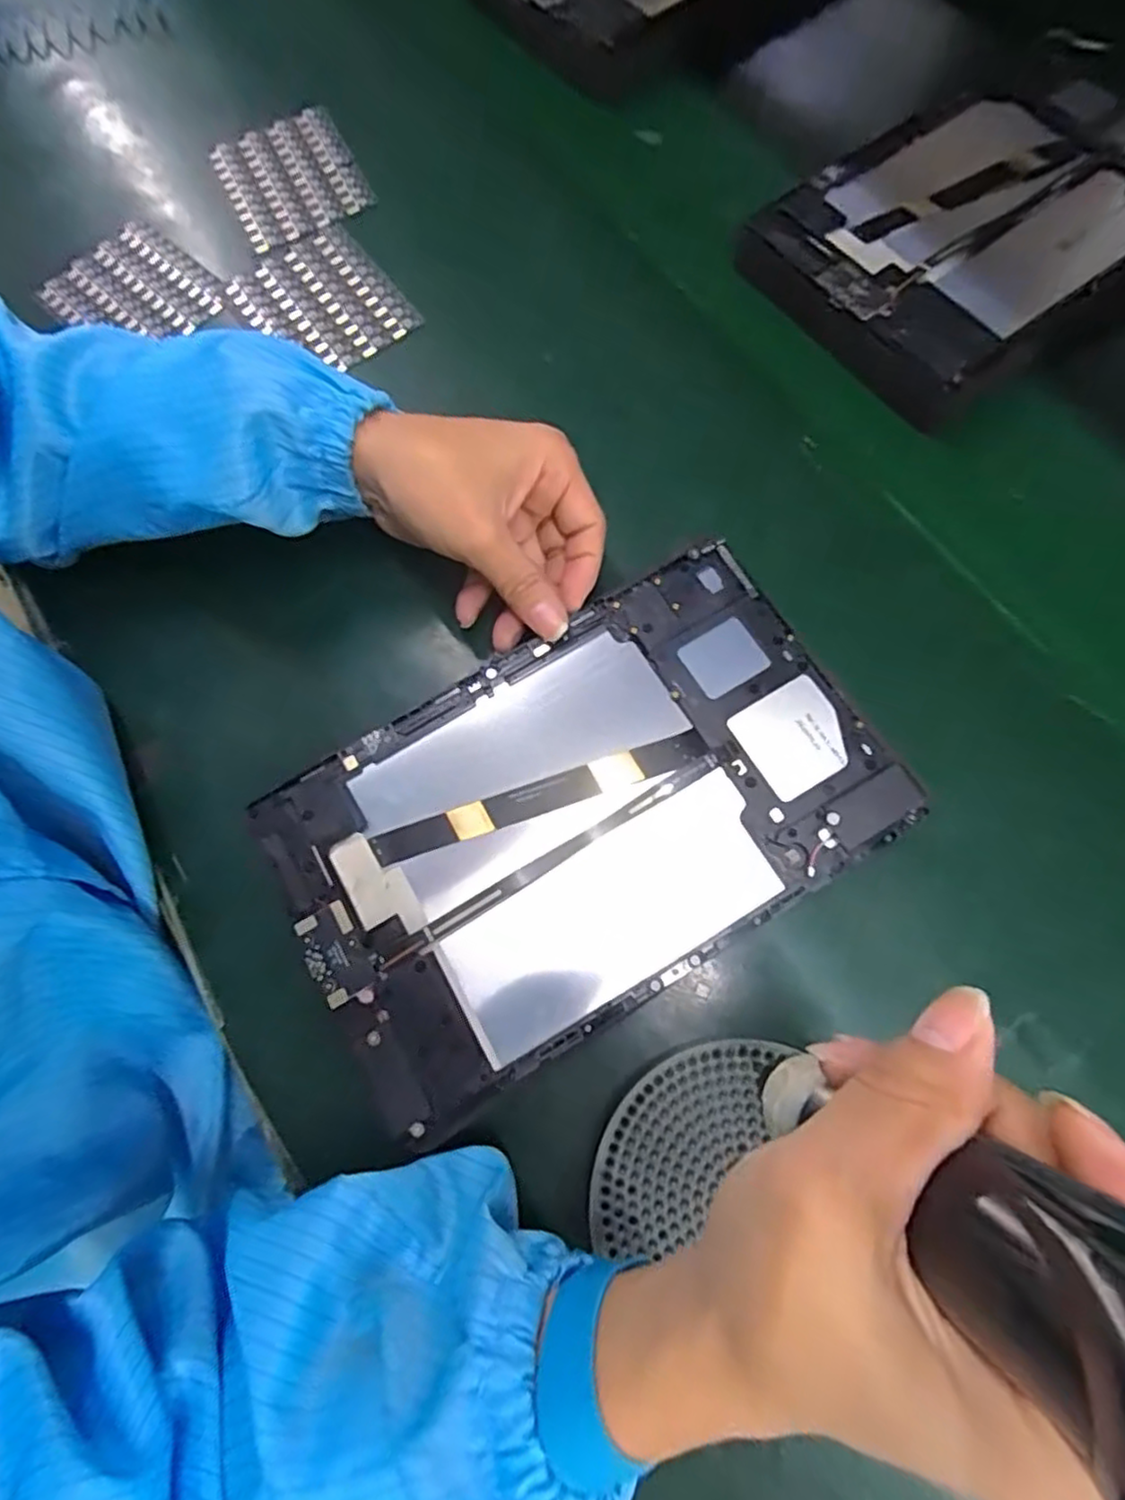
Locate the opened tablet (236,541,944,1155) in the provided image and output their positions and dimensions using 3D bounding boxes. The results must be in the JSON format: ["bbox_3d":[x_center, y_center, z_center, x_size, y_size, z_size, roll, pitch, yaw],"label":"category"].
[{"bbox_3d":[0.006,0.025,0.285,0.234,0.012,0.148,-31,75,-7],"label":"opened tablet"}]

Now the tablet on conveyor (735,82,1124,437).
[{"bbox_3d":[0.235,-0.281,0.378,0.234,0.030,0.158,-32,75,-8],"label":"tablet on conveyor"}]

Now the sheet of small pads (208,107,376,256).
[{"bbox_3d":[-0.168,-0.354,0.434,0.080,0.006,0.093,-26,78,-3],"label":"sheet of small pads"}]

